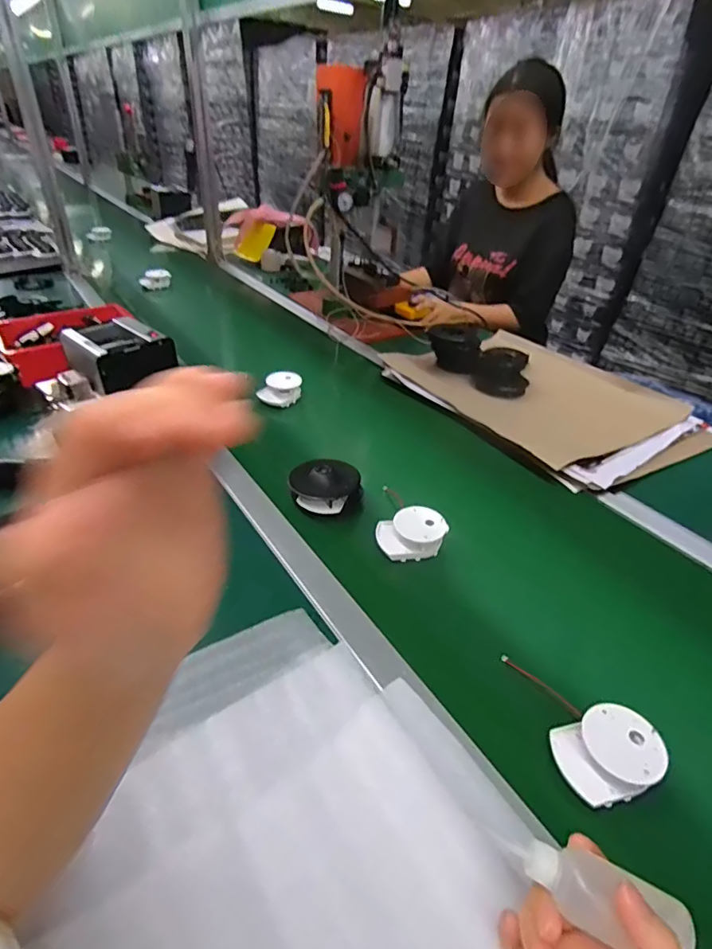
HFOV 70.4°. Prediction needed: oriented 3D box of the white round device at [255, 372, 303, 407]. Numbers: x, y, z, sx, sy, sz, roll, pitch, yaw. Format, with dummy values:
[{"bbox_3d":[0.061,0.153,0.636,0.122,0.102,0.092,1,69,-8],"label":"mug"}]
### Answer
[{"bbox_3d":[-0.136,-0.158,0.924,0.061,0.040,0.070,17,39,17],"label":"white round device"}]

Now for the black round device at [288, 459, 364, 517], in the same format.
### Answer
[{"bbox_3d":[-0.044,0.017,0.687,0.086,0.044,0.086,2,37,-2],"label":"black round device"}]

